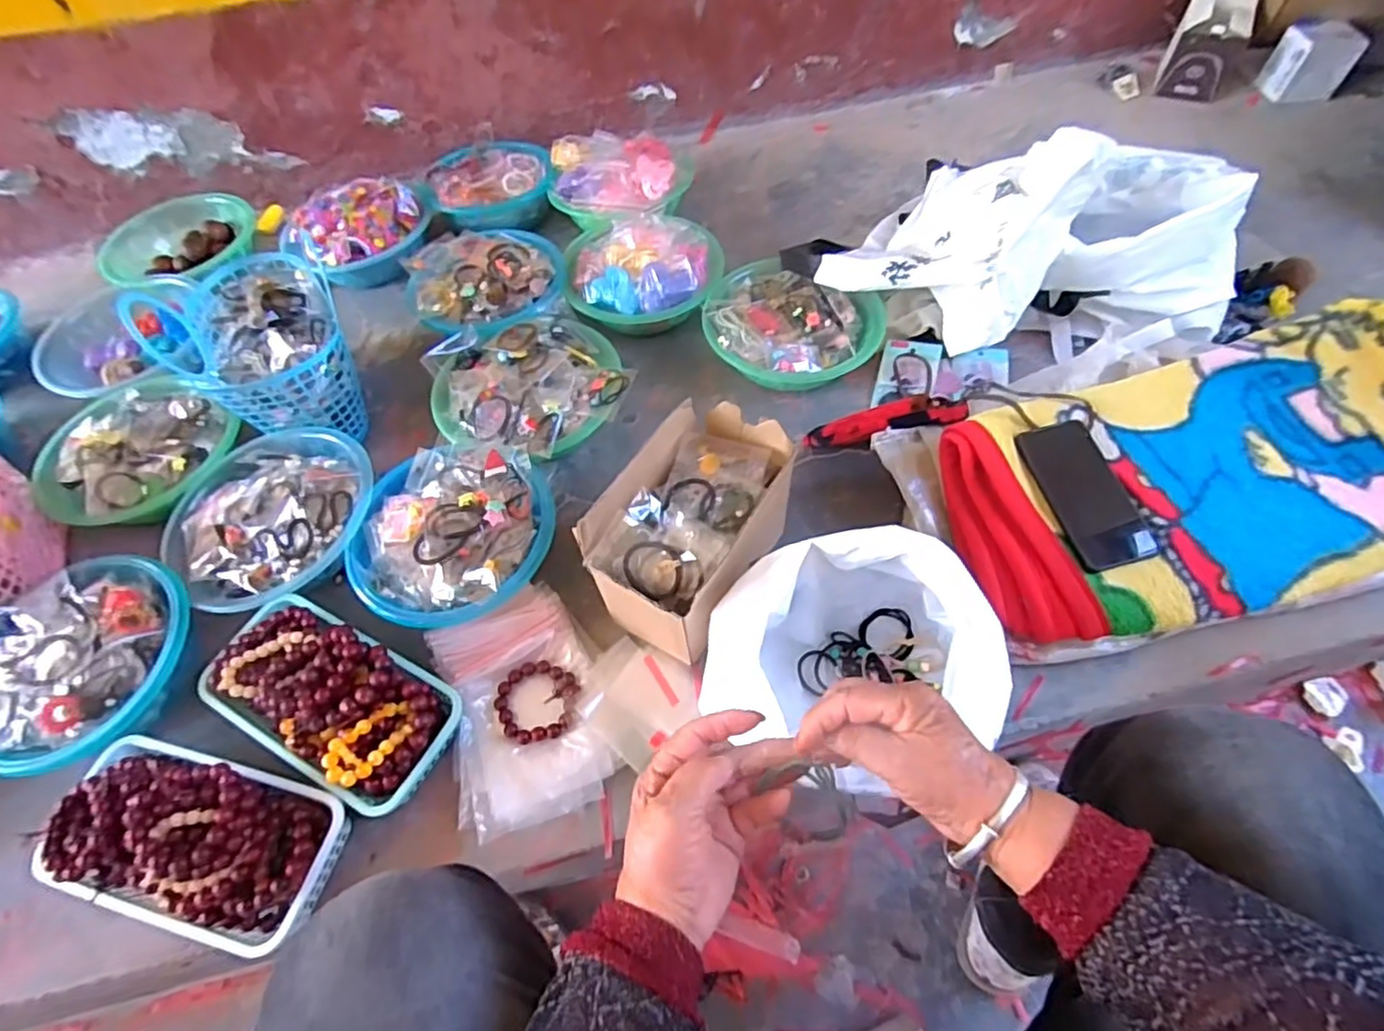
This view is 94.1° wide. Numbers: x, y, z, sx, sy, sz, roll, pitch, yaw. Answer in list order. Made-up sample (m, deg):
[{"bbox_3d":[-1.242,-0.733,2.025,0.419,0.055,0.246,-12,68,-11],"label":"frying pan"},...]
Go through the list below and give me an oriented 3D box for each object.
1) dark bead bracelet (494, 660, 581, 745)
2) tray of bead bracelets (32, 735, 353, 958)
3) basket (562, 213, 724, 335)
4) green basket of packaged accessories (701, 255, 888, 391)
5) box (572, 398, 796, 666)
[{"bbox_3d":[-0.157,0.189,0.658,0.081,0.012,0.080,-2,57,3],"label":"dark bead bracelet"},{"bbox_3d":[-0.453,0.286,0.571,0.259,0.093,0.131,11,59,11],"label":"tray of bead bracelets"},{"bbox_3d":[-0.071,-0.356,0.951,0.222,0.093,0.200,-1,57,4],"label":"basket"},{"bbox_3d":[0.130,-0.249,0.887,0.232,0.081,0.197,27,63,20],"label":"green basket of packaged accessories"},{"bbox_3d":[0.006,0.025,0.658,0.137,0.166,0.221,28,63,20],"label":"box"}]

